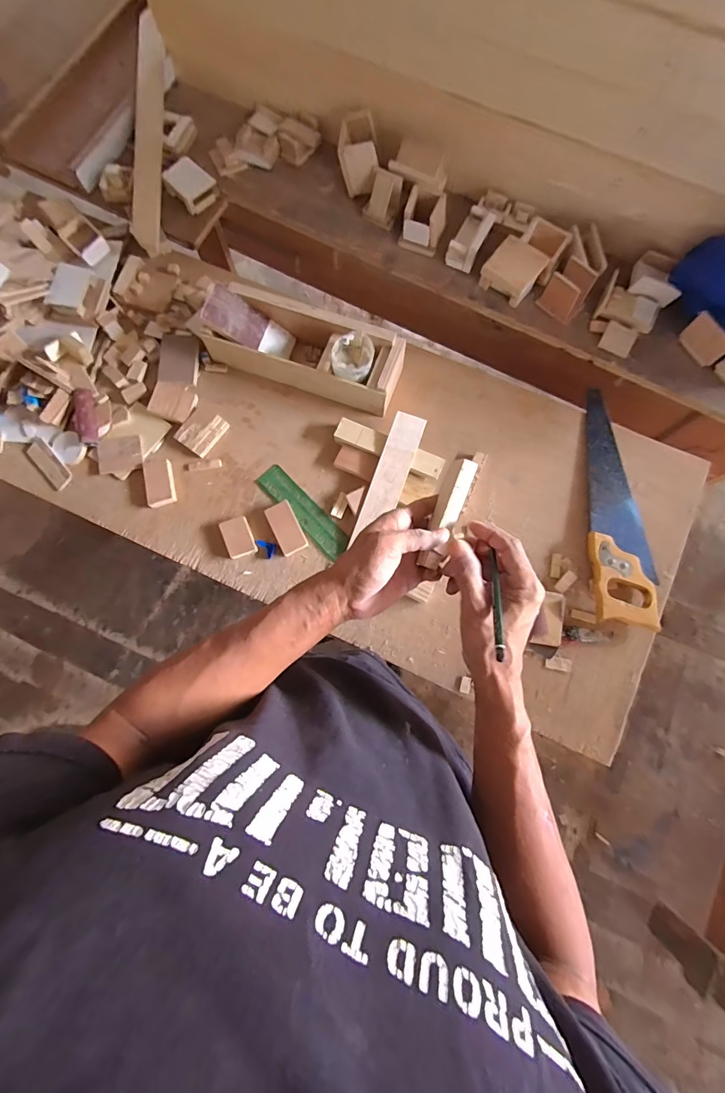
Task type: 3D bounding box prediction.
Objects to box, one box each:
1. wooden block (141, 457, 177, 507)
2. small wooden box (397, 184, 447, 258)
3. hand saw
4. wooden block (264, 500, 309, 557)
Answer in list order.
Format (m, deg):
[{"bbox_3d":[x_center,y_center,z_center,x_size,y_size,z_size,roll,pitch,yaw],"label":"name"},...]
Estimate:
[{"bbox_3d":[-0.339,-0.109,0.705,0.046,0.014,0.084,-15,79,-2],"label":"wooden block"},{"bbox_3d":[0.110,-0.582,0.758,0.076,0.055,0.079,21,80,5],"label":"small wooden box"},{"bbox_3d":[0.426,-0.073,0.696,0.104,0.026,0.396,6,79,2],"label":"hand saw"},{"bbox_3d":[-0.123,-0.029,0.685,0.043,0.015,0.082,-26,79,-5],"label":"wooden block"}]

